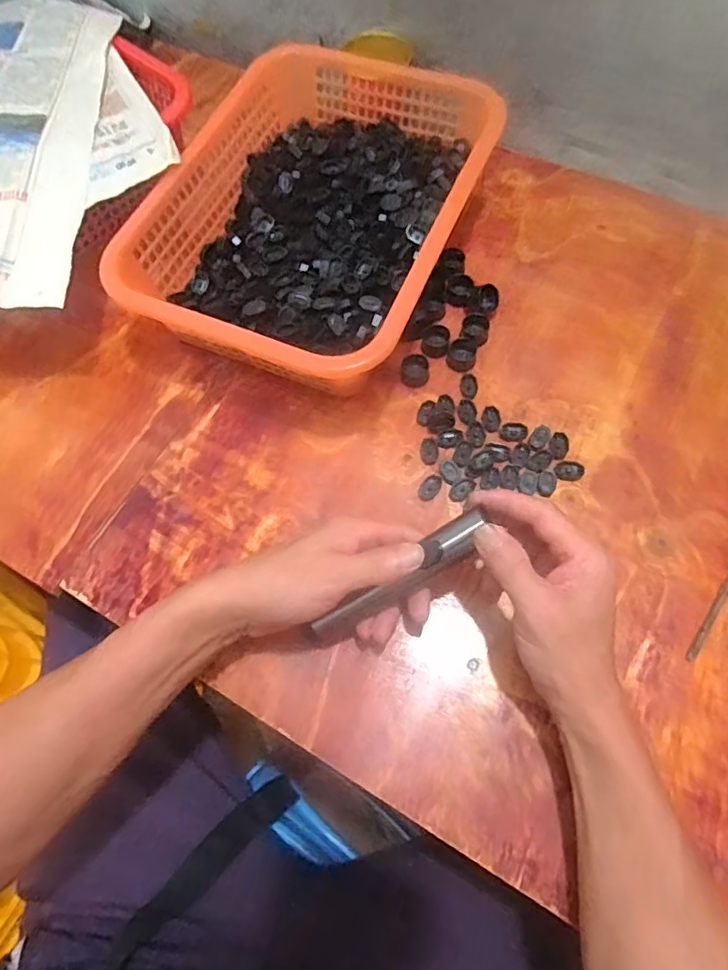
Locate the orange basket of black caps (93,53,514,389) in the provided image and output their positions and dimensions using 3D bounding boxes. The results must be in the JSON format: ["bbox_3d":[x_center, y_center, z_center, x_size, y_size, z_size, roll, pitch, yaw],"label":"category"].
[{"bbox_3d":[-0.036,-0.241,0.507,0.253,0.089,0.331,21,70,11],"label":"orange basket of black caps"}]

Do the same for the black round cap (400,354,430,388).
[{"bbox_3d":[0.045,-0.102,0.487,0.025,0.010,0.025,-1,68,2],"label":"black round cap"}]

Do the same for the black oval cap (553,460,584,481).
[{"bbox_3d":[0.166,-0.012,0.445,0.024,0.004,0.017,3,68,4],"label":"black oval cap"}]

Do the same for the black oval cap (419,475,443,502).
[{"bbox_3d":[0.054,0.002,0.448,0.015,0.005,0.023,32,73,15],"label":"black oval cap"}]

